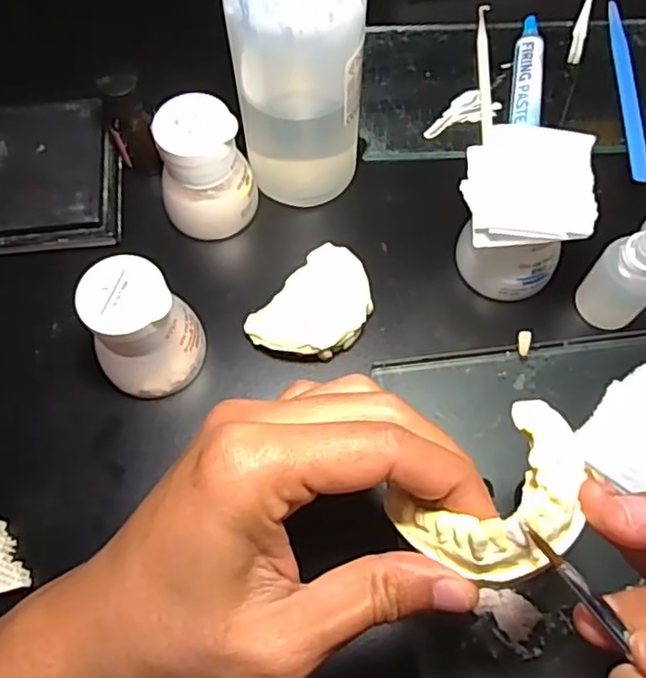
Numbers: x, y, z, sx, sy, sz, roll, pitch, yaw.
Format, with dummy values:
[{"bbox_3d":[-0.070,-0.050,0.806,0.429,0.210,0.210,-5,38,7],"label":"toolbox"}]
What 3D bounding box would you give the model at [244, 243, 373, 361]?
[{"bbox_3d":[-0.002,-0.013,0.322,0.045,0.021,0.063,41,73,15],"label":"model"}]

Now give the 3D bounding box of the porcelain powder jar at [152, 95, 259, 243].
[{"bbox_3d":[-0.059,-0.087,0.324,0.044,0.055,0.042,0,67,0],"label":"porcelain powder jar"}]

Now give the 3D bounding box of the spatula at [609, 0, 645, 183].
[{"bbox_3d":[0.182,-0.150,0.384,0.011,0.005,0.136,3,68,1],"label":"spatula"}]

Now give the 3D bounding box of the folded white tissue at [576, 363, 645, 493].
[{"bbox_3d":[0.146,0.044,0.289,0.047,0.020,0.051,38,72,14],"label":"folded white tissue"}]

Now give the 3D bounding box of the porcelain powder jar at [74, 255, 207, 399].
[{"bbox_3d":[-0.081,-0.003,0.292,0.043,0.061,0.043,0,67,0],"label":"porcelain powder jar"}]

